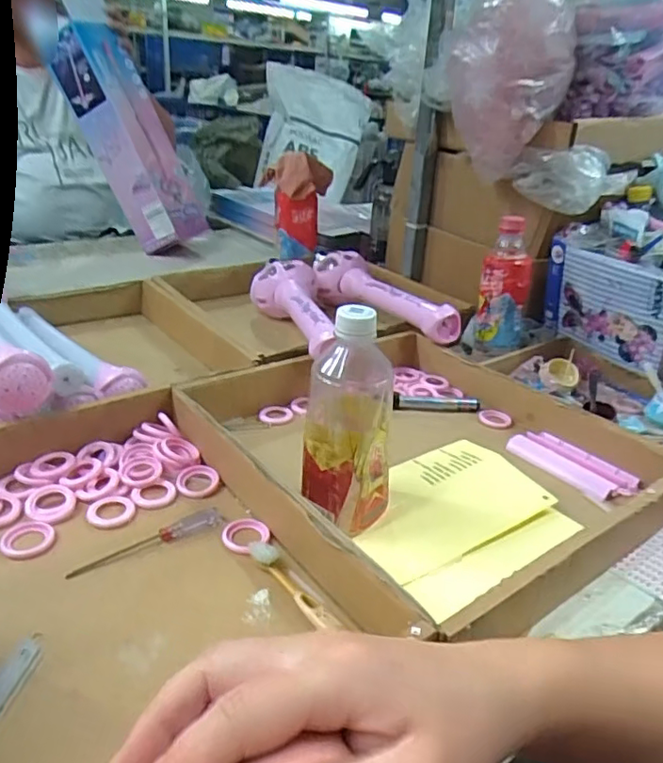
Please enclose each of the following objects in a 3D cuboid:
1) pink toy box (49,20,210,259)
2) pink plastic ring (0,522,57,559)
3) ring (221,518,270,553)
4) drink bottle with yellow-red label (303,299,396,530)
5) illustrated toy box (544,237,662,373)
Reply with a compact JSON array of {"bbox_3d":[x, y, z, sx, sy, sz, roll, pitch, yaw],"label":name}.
[{"bbox_3d":[-0.389,-0.444,1.144,0.124,0.420,0.122,-15,21,23],"label":"pink toy box"},{"bbox_3d":[-0.232,0.120,0.455,0.038,0.004,0.038,5,28,4],"label":"pink plastic ring"},{"bbox_3d":[-0.071,0.123,0.482,0.038,0.004,0.036,2,28,-1],"label":"ring"},{"bbox_3d":[0.015,0.030,0.484,0.071,0.182,0.079,4,28,1],"label":"drink bottle with yellow-red label"},{"bbox_3d":[0.349,-0.097,0.768,0.028,0.133,0.170,-16,33,-35],"label":"illustrated toy box"}]

